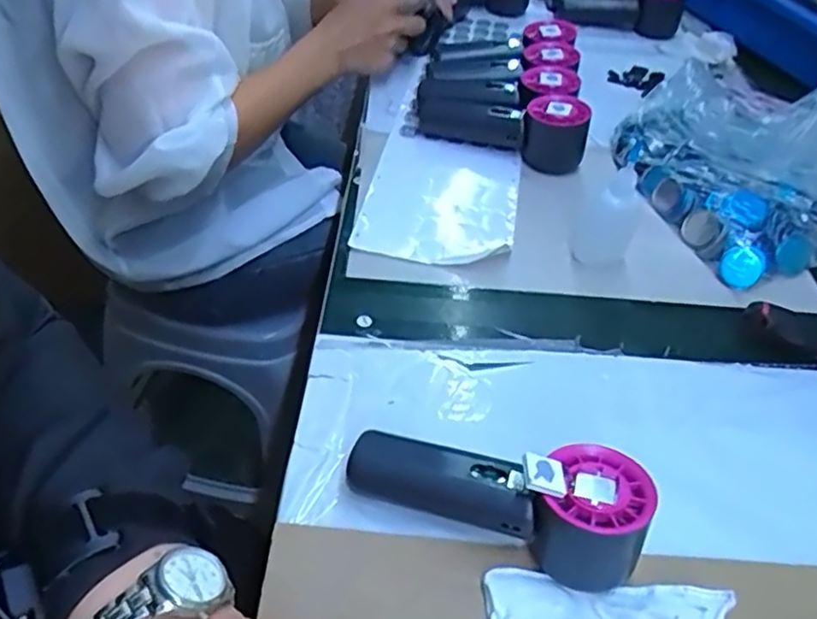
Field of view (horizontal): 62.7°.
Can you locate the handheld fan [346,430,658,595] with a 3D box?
[{"bbox_3d":[0.047,0.092,0.357,0.154,0.058,0.050,18,46,13],"label":"handheld fan"}]

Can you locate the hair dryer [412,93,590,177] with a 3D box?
[{"bbox_3d":[0.084,-0.183,0.639,0.173,0.055,0.048,22,47,17],"label":"hair dryer"}]

